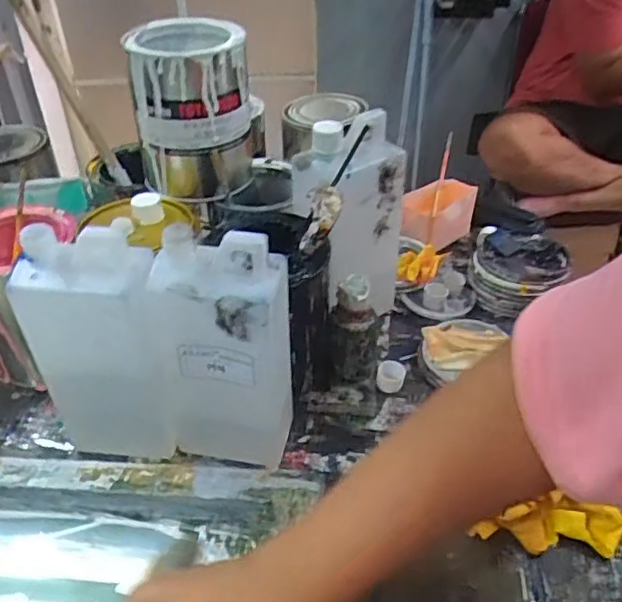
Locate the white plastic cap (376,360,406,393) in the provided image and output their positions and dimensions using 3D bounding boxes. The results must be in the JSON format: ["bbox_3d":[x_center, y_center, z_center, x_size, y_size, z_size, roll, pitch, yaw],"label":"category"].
[{"bbox_3d":[0.080,0.075,0.620,0.027,0.020,0.024,8,39,11],"label":"white plastic cap"}]

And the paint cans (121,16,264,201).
[{"bbox_3d":[-0.112,-0.179,0.595,0.105,0.148,0.105,-1,38,0],"label":"paint cans"}]

